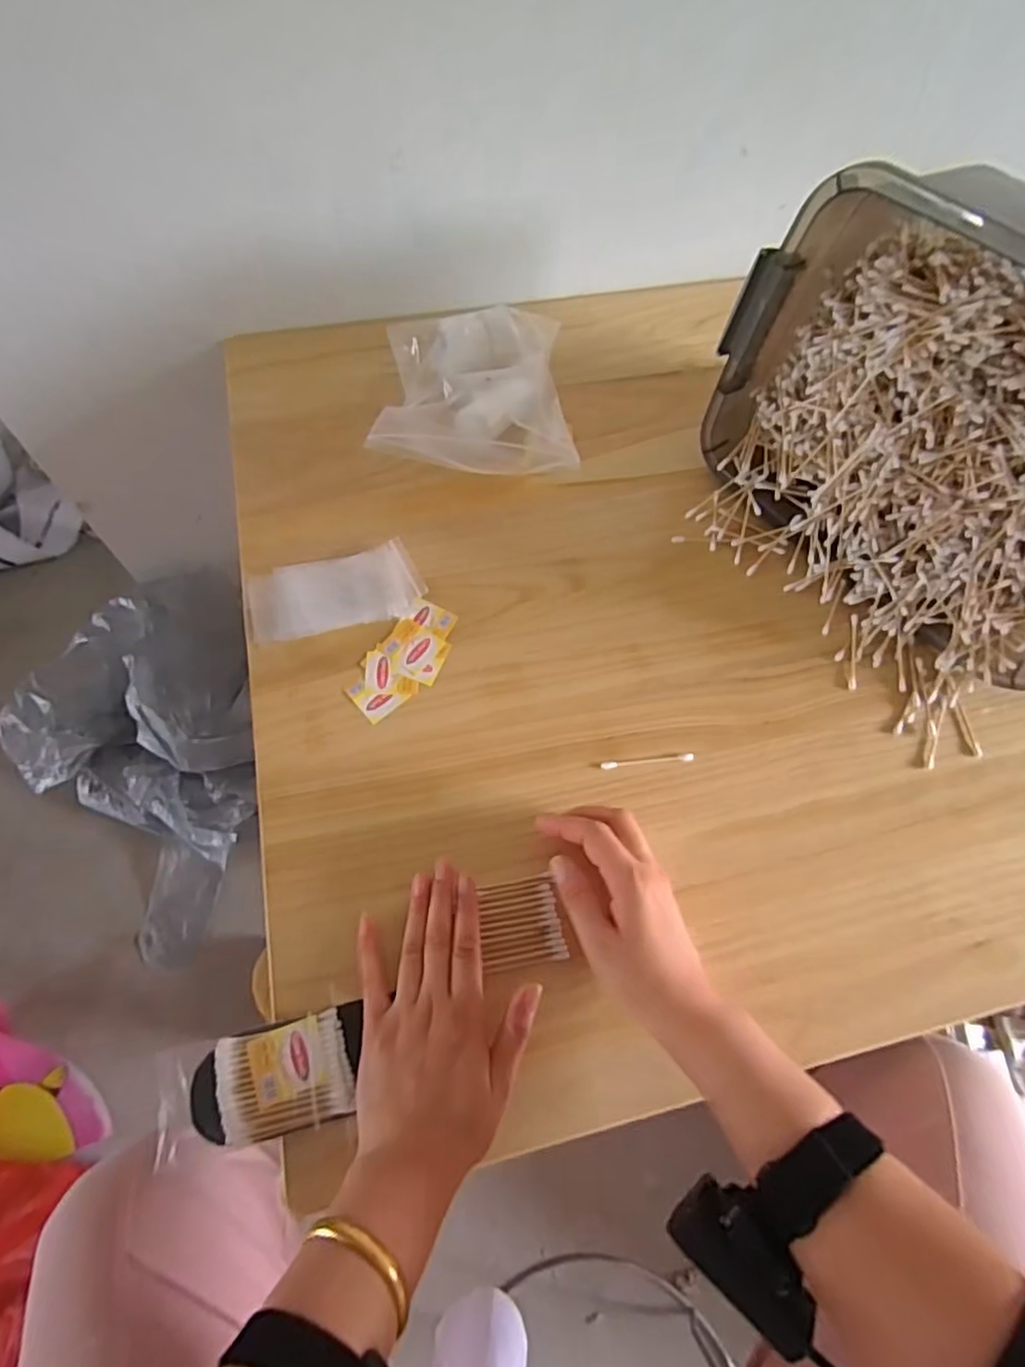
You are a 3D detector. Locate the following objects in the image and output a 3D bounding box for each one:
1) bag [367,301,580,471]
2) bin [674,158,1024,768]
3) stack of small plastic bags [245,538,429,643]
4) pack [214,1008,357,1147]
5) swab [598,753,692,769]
[{"bbox_3d":[-0.038,-0.277,0.614,0.181,0.055,0.224,-2,65,-4],"label":"bag"},{"bbox_3d":[0.358,-0.185,0.491,0.290,0.234,0.391,-28,69,-15],"label":"bin"},{"bbox_3d":[-0.152,-0.078,0.541,0.144,0.011,0.069,-15,66,-9],"label":"stack of small plastic bags"},{"bbox_3d":[-0.139,0.242,0.387,0.074,0.016,0.058,-13,66,-9],"label":"pack"},{"bbox_3d":[0.106,0.060,0.488,0.073,0.004,0.006,-5,65,-5],"label":"swab"}]

